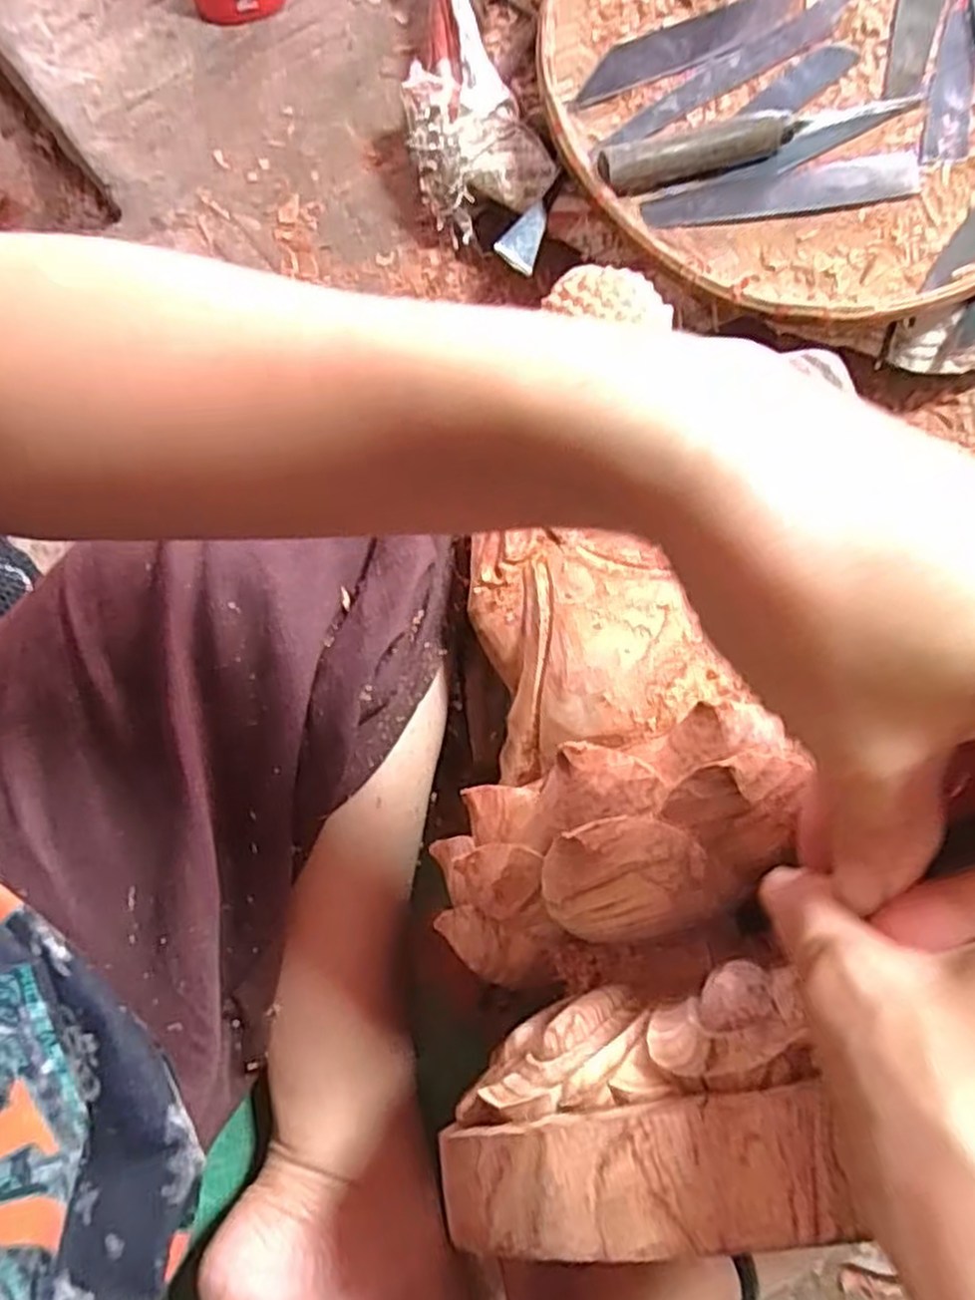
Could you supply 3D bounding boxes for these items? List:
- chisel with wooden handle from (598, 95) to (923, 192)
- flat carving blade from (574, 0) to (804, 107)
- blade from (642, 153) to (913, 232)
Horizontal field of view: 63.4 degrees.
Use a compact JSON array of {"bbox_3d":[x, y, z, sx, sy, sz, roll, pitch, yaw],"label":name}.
[{"bbox_3d":[0.142,-0.269,0.411,0.176,0.017,0.020,-18,78,-3],"label":"chisel with wooden handle"},{"bbox_3d":[0.110,-0.332,0.428,0.137,0.004,0.025,-23,79,-4],"label":"flat carving blade"},{"bbox_3d":[0.156,-0.240,0.415,0.143,0.004,0.025,-11,78,-2],"label":"blade"}]

